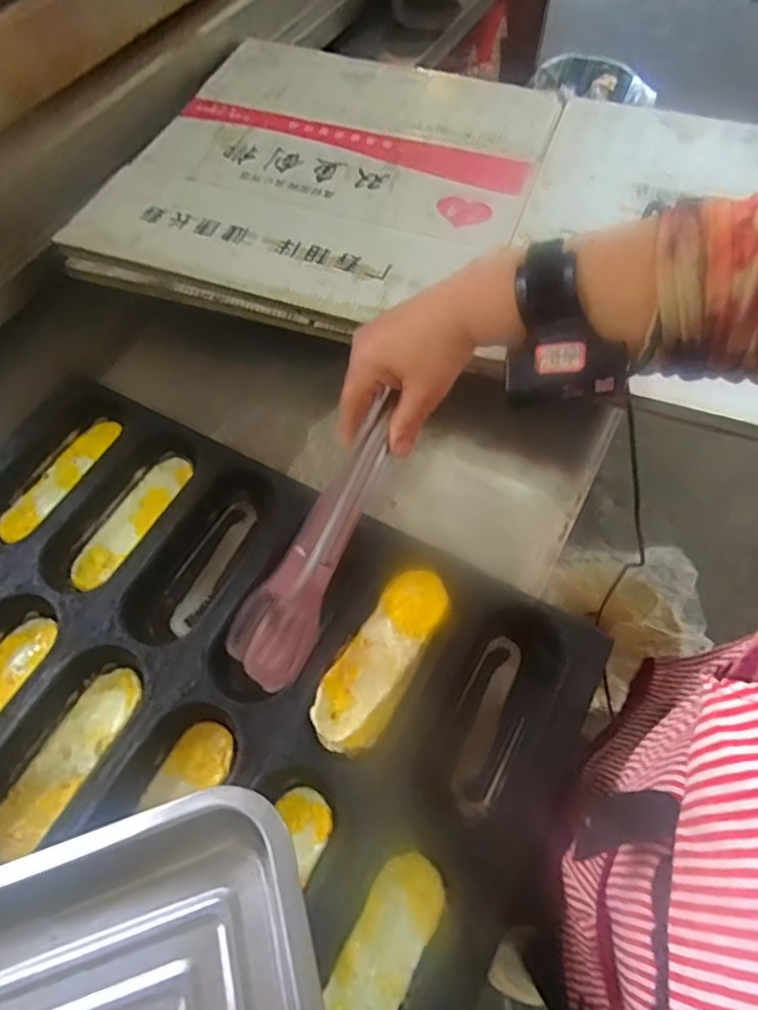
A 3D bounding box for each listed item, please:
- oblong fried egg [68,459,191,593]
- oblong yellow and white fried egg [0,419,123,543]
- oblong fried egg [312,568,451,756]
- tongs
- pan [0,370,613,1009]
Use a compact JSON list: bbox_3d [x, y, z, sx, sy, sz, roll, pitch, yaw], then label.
[{"bbox_3d":[-0.242,0.015,0.586,0.047,0.013,0.154,27,65,14],"label":"oblong fried egg"},{"bbox_3d":[-0.325,-0.026,0.612,0.040,0.017,0.154,24,65,13],"label":"oblong yellow and white fried egg"},{"bbox_3d":[0.004,0.128,0.500,0.058,0.026,0.158,29,66,16],"label":"oblong fried egg"},{"bbox_3d":[-0.043,0.020,0.441,0.056,0.036,0.226,24,82,13],"label":"tongs"},{"bbox_3d":[-0.163,0.153,0.501,0.600,0.050,0.413,26,65,14],"label":"pan"}]

